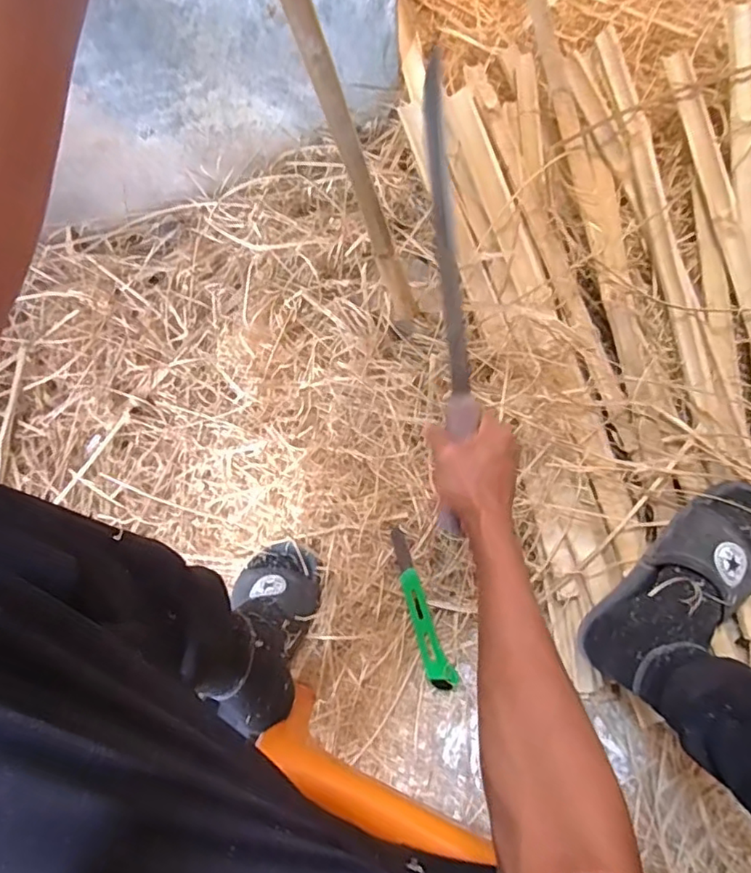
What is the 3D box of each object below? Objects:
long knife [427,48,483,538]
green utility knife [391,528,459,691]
[{"bbox_3d":[0.063,-0.113,0.501,0.036,0.020,0.401,-4,94,1],"label":"long knife"},{"bbox_3d":[0.054,0.206,0.684,0.032,0.021,0.192,-18,87,-4],"label":"green utility knife"}]

